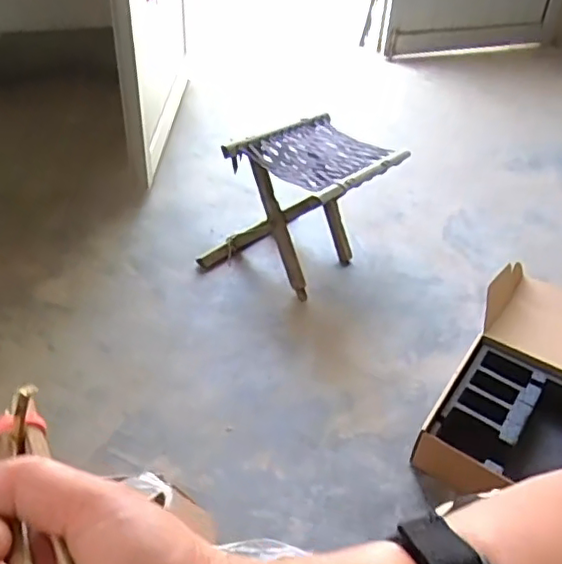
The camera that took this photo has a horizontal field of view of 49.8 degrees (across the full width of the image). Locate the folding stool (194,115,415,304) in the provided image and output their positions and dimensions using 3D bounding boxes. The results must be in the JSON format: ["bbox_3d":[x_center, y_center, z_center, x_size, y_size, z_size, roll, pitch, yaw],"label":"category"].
[{"bbox_3d":[0.044,-0.161,1.305,0.252,0.256,0.357,30,44,29],"label":"folding stool"}]

